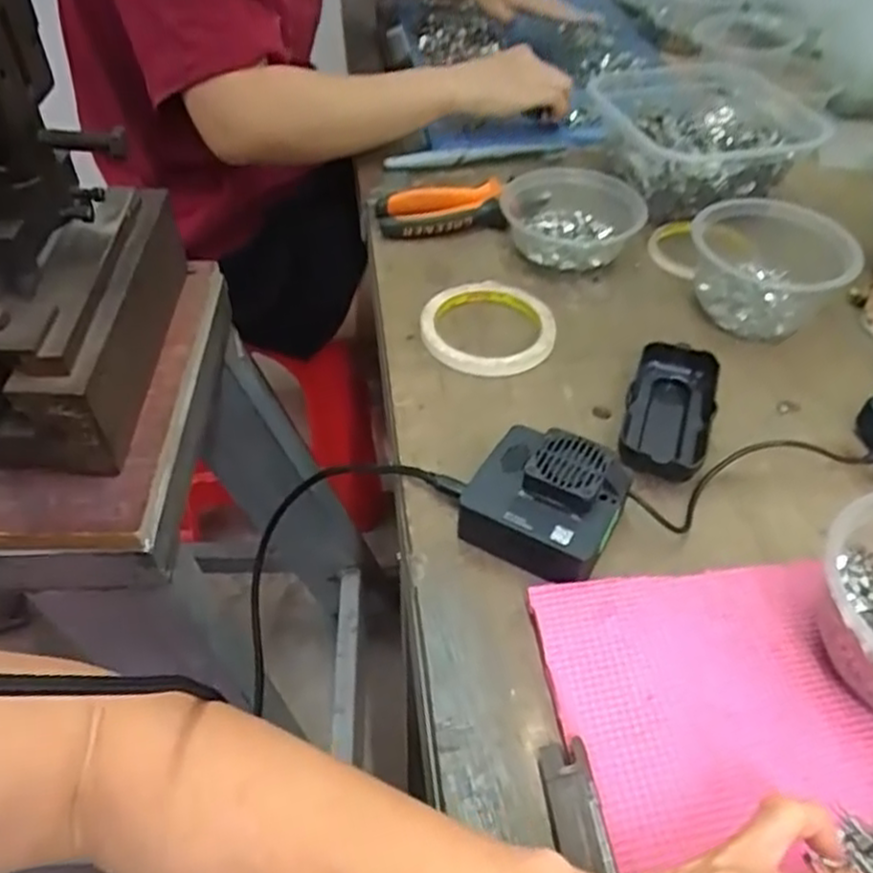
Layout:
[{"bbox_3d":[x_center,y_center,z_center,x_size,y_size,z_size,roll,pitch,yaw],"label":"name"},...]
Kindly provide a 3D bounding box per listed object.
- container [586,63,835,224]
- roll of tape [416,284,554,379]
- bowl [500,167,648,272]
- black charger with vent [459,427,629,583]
[{"bbox_3d":[0.230,-0.282,0.696,0.151,0.076,0.208,-13,47,-11],"label":"container"},{"bbox_3d":[0.037,-0.082,0.543,0.096,0.017,0.095,0,46,0],"label":"roll of tape"},{"bbox_3d":[0.112,-0.185,0.623,0.113,0.043,0.114,2,46,3],"label":"bowl"},{"bbox_3d":[0.060,0.037,0.412,0.077,0.044,0.077,28,53,25],"label":"black charger with vent"}]

